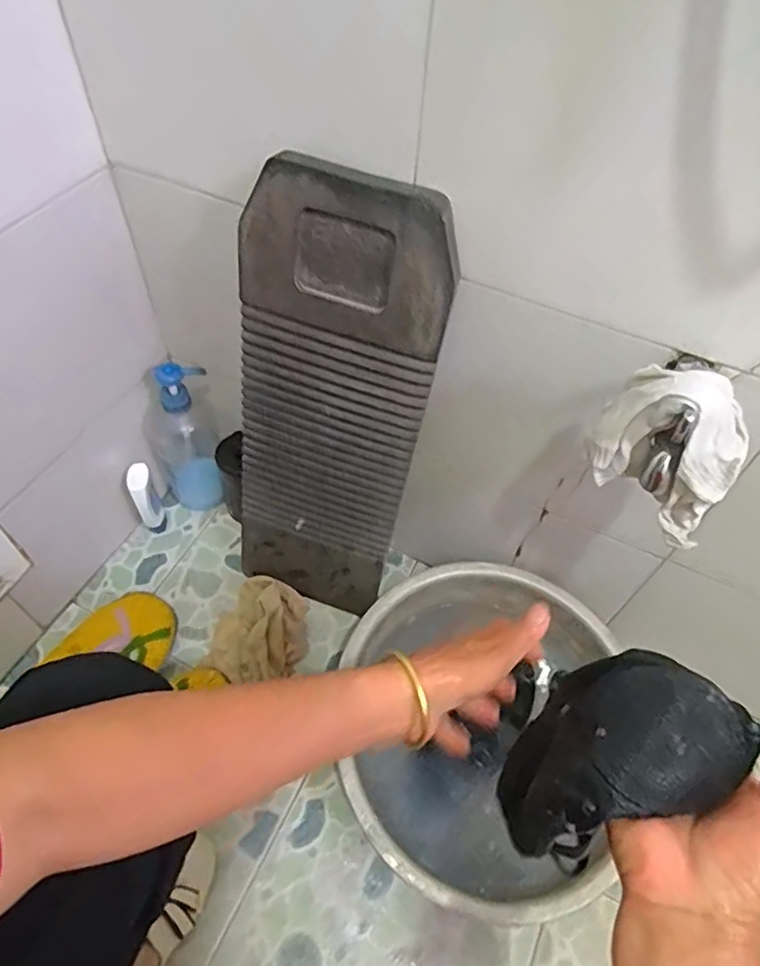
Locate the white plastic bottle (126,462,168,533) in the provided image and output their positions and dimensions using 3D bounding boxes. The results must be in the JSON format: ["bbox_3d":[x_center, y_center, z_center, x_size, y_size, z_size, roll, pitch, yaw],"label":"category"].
[{"bbox_3d":[-0.320,0.025,0.839,0.031,0.115,0.042,-20,58,-18],"label":"white plastic bottle"}]

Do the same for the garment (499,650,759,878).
[{"bbox_3d":[0.126,0.149,0.336,0.135,0.070,0.103,-29,61,6],"label":"garment"}]

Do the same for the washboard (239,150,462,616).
[{"bbox_3d":[-0.059,-0.042,0.650,0.182,0.543,0.026,19,45,6],"label":"washboard"}]

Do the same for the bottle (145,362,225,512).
[{"bbox_3d":[-0.265,-0.060,0.826,0.086,0.258,0.070,-20,58,-18],"label":"bottle"}]

